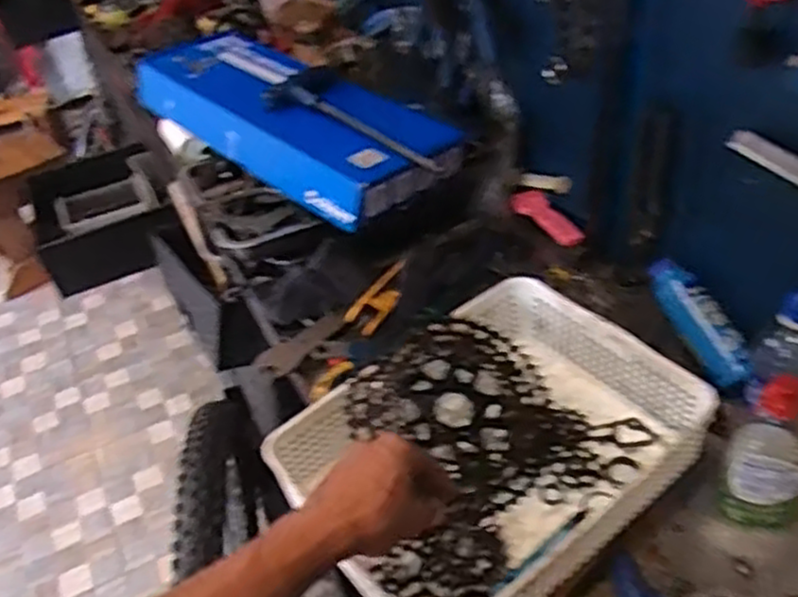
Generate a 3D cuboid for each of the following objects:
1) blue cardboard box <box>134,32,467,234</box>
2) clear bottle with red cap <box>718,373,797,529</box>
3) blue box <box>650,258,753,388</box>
[{"bbox_3d":[-0.158,-0.257,1.025,0.192,0.066,0.519,-34,47,-29],"label":"blue cardboard box"},{"bbox_3d":[0.326,0.129,0.658,0.067,0.168,0.067,23,48,30],"label":"clear bottle with red cap"},{"bbox_3d":[0.315,0.022,0.794,0.046,0.026,0.148,-21,67,-14],"label":"blue box"}]

